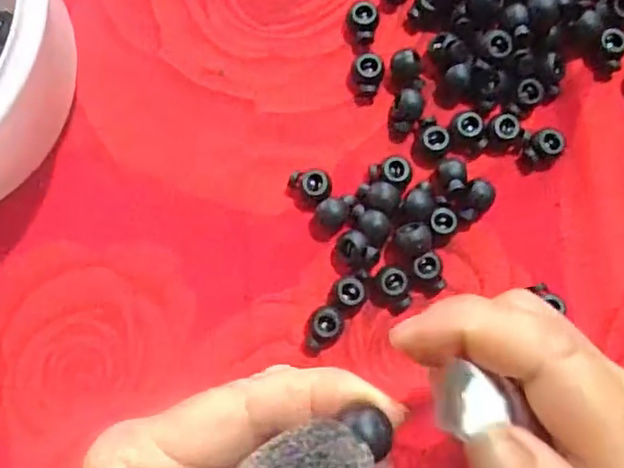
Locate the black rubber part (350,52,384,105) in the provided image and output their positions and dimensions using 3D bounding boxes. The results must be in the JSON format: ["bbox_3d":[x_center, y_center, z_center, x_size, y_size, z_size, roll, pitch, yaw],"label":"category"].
[{"bbox_3d":[0.025,-0.072,0.289,0.014,0.013,0.020,15,79,4],"label":"black rubber part"}]

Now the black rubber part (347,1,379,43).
[{"bbox_3d":[0.024,-0.099,0.295,0.014,0.011,0.018,6,79,2],"label":"black rubber part"}]

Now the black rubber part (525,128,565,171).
[{"bbox_3d":[0.105,-0.039,0.283,0.014,0.010,0.017,39,82,8],"label":"black rubber part"}]

